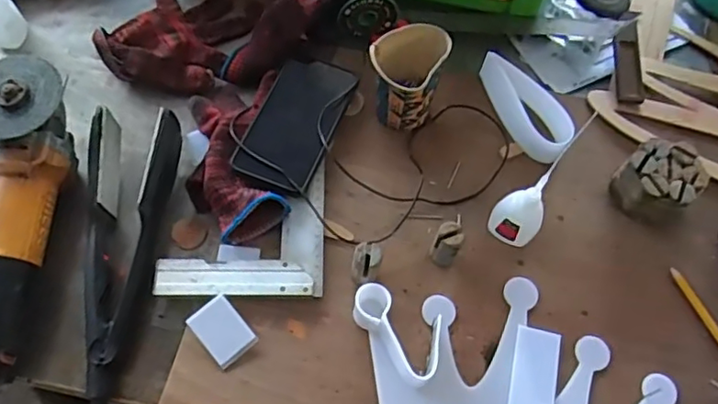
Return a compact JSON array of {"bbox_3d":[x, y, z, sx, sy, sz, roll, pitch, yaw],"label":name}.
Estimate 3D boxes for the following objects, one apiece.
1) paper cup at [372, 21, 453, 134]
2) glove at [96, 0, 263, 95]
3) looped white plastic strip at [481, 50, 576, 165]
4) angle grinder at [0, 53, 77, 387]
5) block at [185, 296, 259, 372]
[{"bbox_3d":[0.046,-0.122,0.602,0.068,0.095,0.071,1,65,-2],"label":"paper cup"},{"bbox_3d":[-0.203,-0.193,0.677,0.129,0.040,0.156,23,66,8],"label":"glove"},{"bbox_3d":[0.171,-0.100,0.624,0.044,0.038,0.127,-34,71,-17],"label":"looped white plastic strip"},{"bbox_3d":[-0.316,0.010,0.537,0.081,0.068,0.292,0,76,-2],"label":"angle grinder"},{"bbox_3d":[-0.120,0.114,0.524,0.040,0.015,0.054,-39,72,-18],"label":"block"}]

